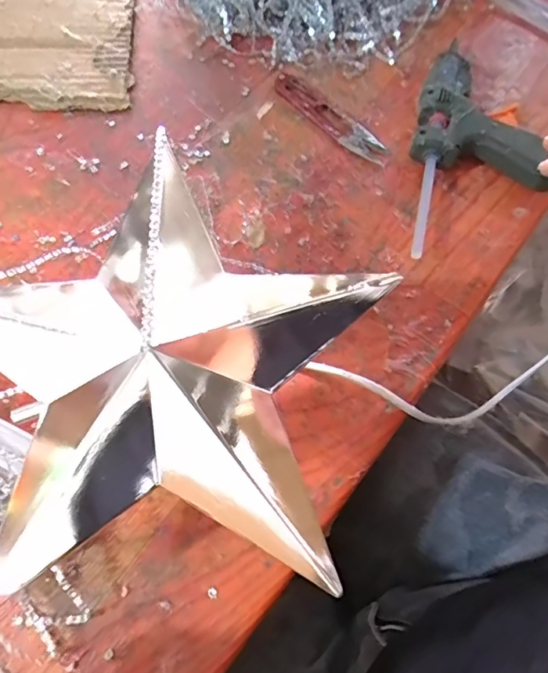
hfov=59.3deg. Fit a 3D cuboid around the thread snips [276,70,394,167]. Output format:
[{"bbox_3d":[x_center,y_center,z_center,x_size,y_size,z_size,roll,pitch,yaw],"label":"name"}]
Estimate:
[{"bbox_3d":[0.046,-0.177,0.390,0.024,0.010,0.114,-39,74,-14],"label":"thread snips"}]

